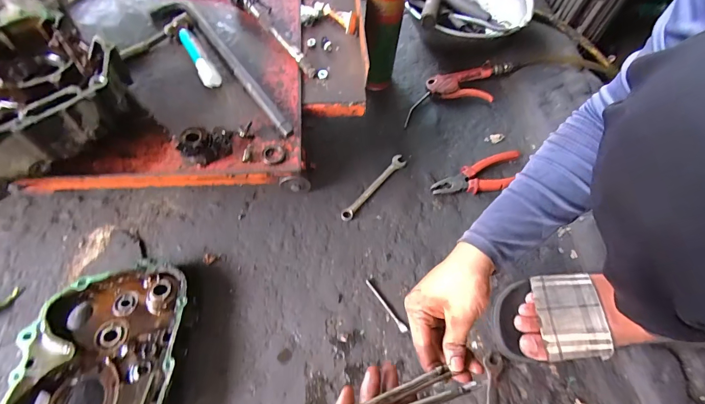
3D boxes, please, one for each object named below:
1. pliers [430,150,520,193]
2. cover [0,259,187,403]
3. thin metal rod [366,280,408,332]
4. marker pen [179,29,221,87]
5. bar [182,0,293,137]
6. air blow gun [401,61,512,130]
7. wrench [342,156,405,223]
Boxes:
[{"bbox_3d":[0.221,-0.041,0.583,0.172,0.026,0.058,-18,65,-12],"label":"pliers"},{"bbox_3d":[-0.305,0.194,0.421,0.176,0.064,0.241,0,63,-3],"label":"cover"},{"bbox_3d":[0.048,0.151,0.492,0.010,0.004,0.088,-34,69,-19],"label":"thin metal rod"},{"bbox_3d":[-0.212,-0.199,0.463,0.022,0.021,0.105,-30,68,-17],"label":"marker pen"},{"bbox_3d":[-0.163,-0.188,0.460,0.014,0.018,0.286,-33,69,-18],"label":"bar"},{"bbox_3d":[0.213,-0.224,0.673,0.260,0.037,0.100,-24,67,-15],"label":"air blow gun"},{"bbox_3d":[0.038,-0.025,0.578,0.024,0.009,0.158,37,67,15],"label":"wrench"}]

